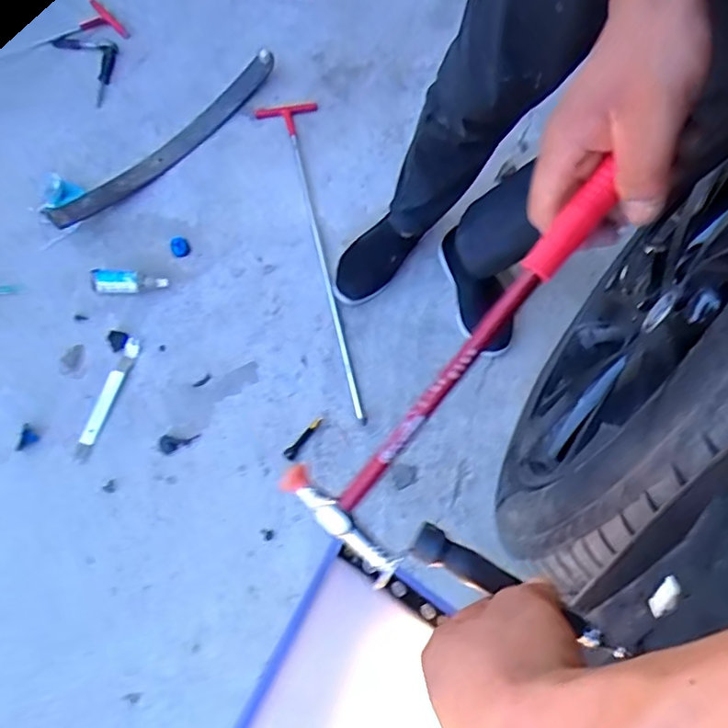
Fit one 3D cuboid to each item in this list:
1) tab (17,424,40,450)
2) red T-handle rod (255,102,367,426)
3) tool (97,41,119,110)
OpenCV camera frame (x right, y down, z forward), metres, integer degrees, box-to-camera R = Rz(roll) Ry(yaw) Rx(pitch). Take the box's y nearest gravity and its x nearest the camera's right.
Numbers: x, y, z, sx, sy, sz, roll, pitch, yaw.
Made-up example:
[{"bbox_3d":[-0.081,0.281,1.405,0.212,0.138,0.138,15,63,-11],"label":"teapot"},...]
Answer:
[{"bbox_3d":[-0.565,0.124,0.923,0.038,0.011,0.032,-41,77,-15],"label":"tab"},{"bbox_3d":[-0.079,-0.238,1.099,0.117,0.023,0.778,-14,72,-7],"label":"red T-handle rod"},{"bbox_3d":[-0.584,-0.662,1.257,0.020,0.035,0.225,2,71,-2],"label":"tool"}]

